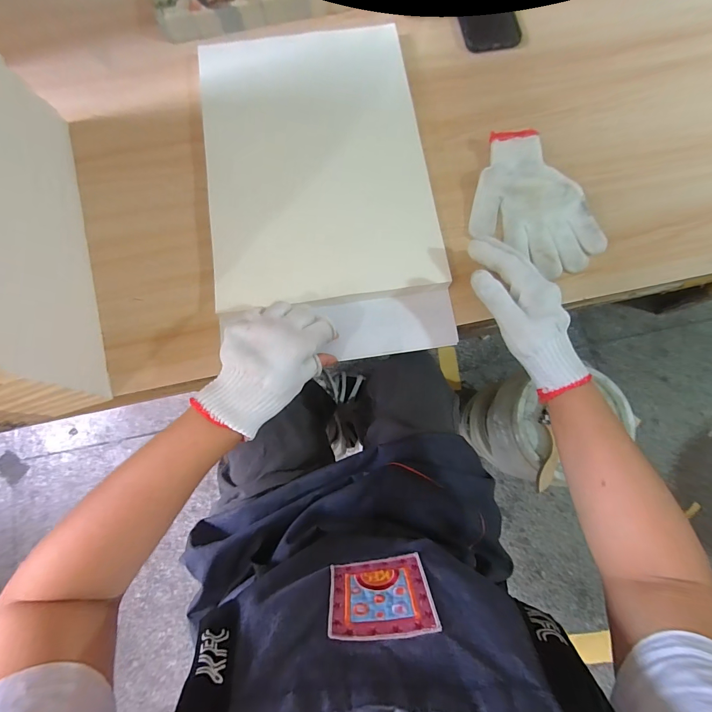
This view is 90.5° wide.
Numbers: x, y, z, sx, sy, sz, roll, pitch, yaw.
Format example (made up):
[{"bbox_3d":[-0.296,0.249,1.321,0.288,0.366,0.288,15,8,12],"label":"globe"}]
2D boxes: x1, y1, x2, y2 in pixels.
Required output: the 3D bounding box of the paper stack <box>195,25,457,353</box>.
[{"bbox_3d":[-0.044,-0.205,0.426,0.256,0.022,0.421,-8,79,-2],"label":"paper stack"}]

